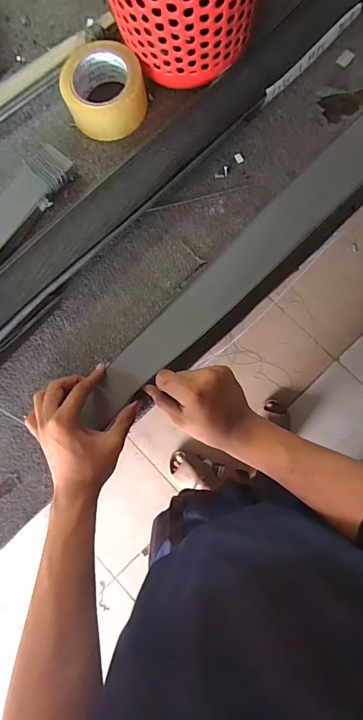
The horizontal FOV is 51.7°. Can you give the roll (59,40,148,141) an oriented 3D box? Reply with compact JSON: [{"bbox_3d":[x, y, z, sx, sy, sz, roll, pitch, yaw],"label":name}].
[{"bbox_3d":[-0.105,-0.375,0.519,0.108,0.053,0.106,-1,83,4],"label":"roll"}]

